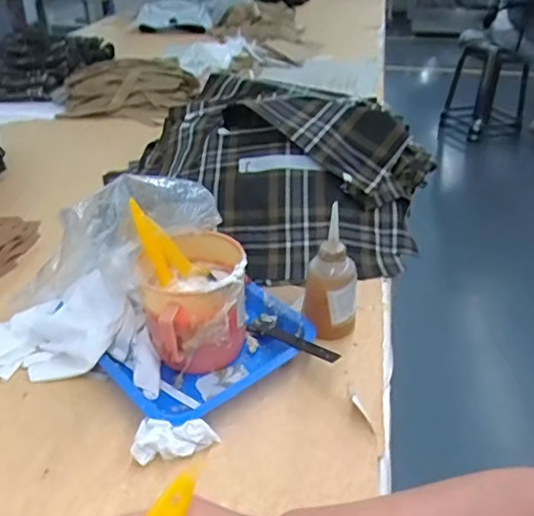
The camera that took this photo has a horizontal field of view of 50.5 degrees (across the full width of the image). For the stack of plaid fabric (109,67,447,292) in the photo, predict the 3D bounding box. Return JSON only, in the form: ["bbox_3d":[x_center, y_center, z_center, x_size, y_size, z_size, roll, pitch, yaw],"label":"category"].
[{"bbox_3d":[0.005,-0.164,0.944,0.525,0.174,0.327,26,42,37],"label":"stack of plaid fabric"}]

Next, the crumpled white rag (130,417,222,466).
[{"bbox_3d":[-0.091,0.174,0.555,0.081,0.012,0.040,-9,78,-15],"label":"crumpled white rag"}]

